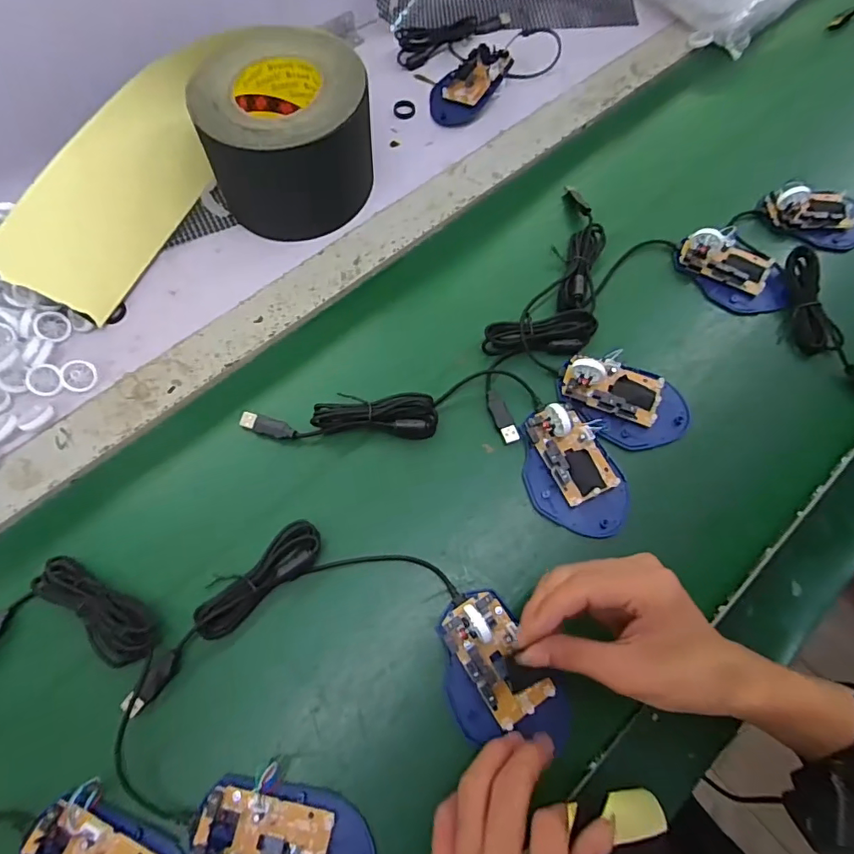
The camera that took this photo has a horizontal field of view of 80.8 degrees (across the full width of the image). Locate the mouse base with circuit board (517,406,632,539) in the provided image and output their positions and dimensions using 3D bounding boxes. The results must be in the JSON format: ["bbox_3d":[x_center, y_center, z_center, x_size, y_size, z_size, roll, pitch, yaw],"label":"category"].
[{"bbox_3d":[0.114,0.030,0.383,0.073,0.027,0.103,-14,69,-6],"label":"mouse base with circuit board"}]

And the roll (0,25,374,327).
[{"bbox_3d":[-0.211,-0.232,0.454,0.332,0.104,0.149,-29,71,-11],"label":"roll"}]

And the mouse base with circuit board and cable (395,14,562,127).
[{"bbox_3d":[0.056,-0.425,0.572,0.170,0.035,0.144,-29,71,-11],"label":"mouse base with circuit board and cable"}]

